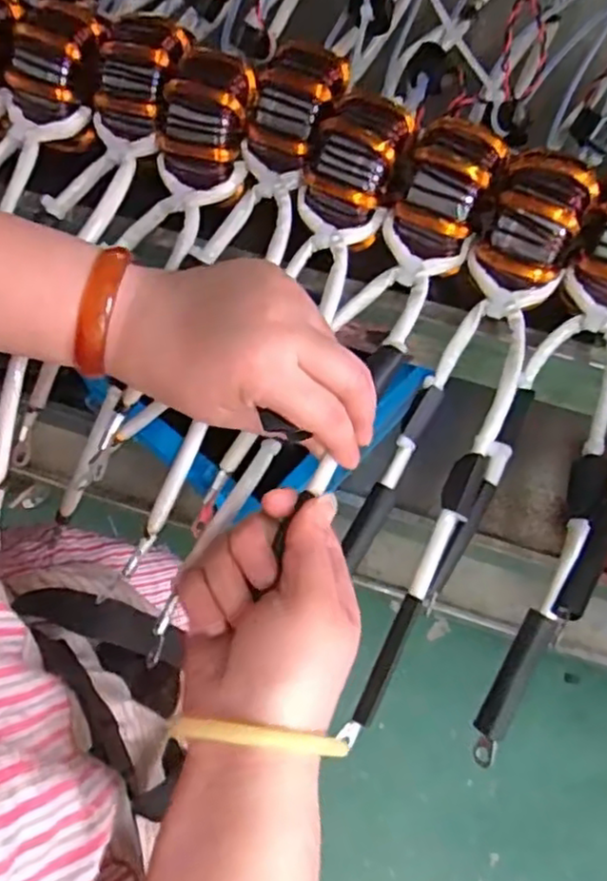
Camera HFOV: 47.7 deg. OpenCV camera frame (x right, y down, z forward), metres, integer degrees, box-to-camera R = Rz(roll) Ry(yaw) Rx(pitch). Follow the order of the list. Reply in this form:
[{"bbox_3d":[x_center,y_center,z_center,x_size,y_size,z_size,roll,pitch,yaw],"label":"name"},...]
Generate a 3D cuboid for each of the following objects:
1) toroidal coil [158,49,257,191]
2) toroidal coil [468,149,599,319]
[{"bbox_3d":[-0.055,-0.182,0.389,0.048,0.042,0.063,11,68,5],"label":"toroidal coil"},{"bbox_3d":[0.121,-0.112,0.363,0.049,0.047,0.068,22,70,9],"label":"toroidal coil"}]

